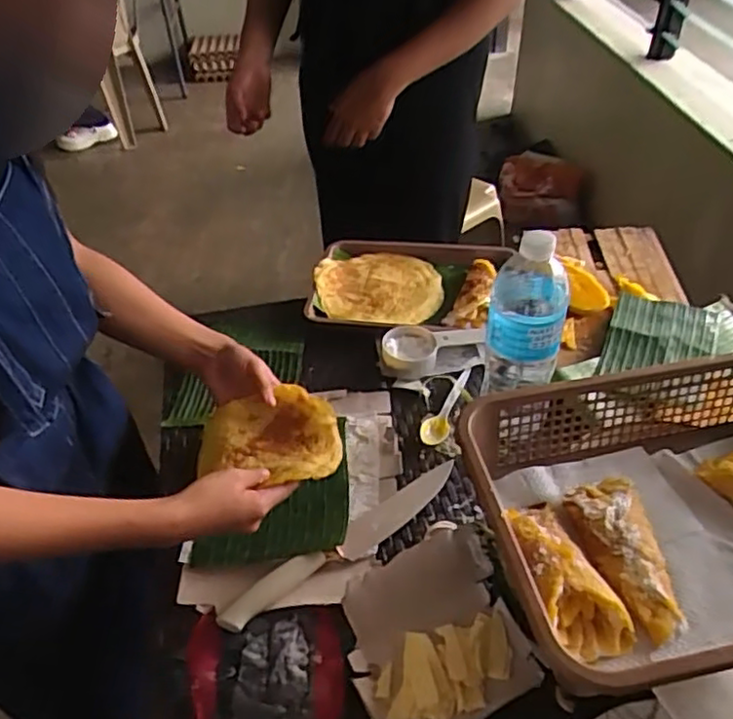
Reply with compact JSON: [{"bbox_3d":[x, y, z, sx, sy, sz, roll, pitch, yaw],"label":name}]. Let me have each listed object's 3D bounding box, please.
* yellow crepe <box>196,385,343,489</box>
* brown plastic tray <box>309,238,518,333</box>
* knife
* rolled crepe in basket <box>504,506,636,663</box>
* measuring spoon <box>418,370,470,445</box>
[{"bbox_3d":[-0.104,0.081,0.706,0.151,0.036,0.115,9,44,12],"label":"yellow crepe"},{"bbox_3d":[0.059,-0.115,0.977,0.270,0.026,0.208,4,43,7],"label":"brown plastic tray"},{"bbox_3d":[-0.019,0.180,0.678,0.288,0.021,0.043,-27,48,-24],"label":"knife"},{"bbox_3d":[0.157,0.175,0.549,0.064,0.035,0.138,-15,44,-14],"label":"rolled crepe in basket"},{"bbox_3d":[0.104,0.054,0.823,0.030,0.017,0.144,18,46,21],"label":"measuring spoon"}]

